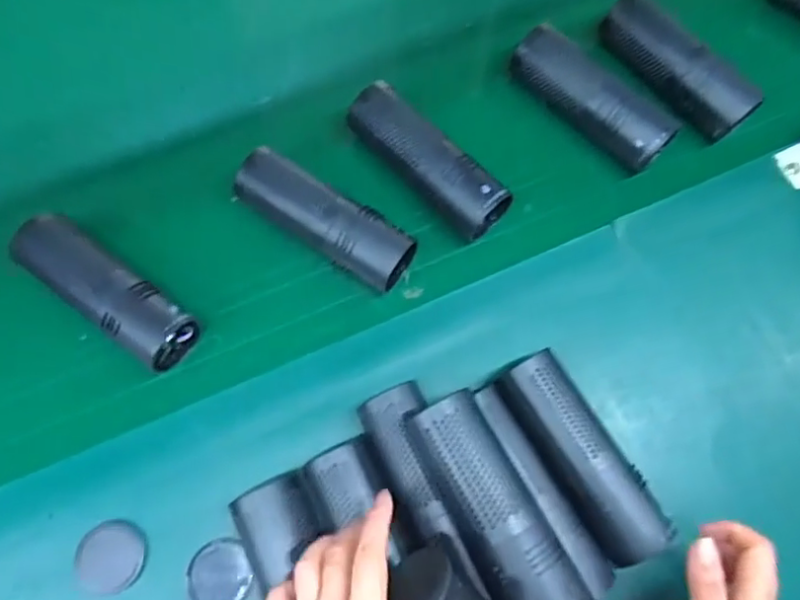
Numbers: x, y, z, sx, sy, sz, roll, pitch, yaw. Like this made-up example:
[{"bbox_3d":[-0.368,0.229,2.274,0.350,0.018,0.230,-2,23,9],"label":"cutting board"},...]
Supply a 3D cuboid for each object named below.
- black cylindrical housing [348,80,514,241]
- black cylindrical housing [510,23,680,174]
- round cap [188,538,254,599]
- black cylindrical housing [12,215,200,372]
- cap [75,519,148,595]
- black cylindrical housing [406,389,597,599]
[{"bbox_3d":[0.023,-0.124,0.550,0.164,0.058,0.052,43,77,12],"label":"black cylindrical housing"},{"bbox_3d":[0.182,-0.190,0.568,0.166,0.052,0.050,42,77,12],"label":"black cylindrical housing"},{"bbox_3d":[-0.140,0.214,0.471,0.044,0.010,0.050,-25,74,-7],"label":"round cap"},{"bbox_3d":[-0.248,-0.008,0.511,0.167,0.054,0.054,36,76,11],"label":"black cylindrical housing"},{"bbox_3d":[-0.221,0.197,0.466,0.049,0.008,0.050,0,72,0],"label":"cap"},{"bbox_3d":[0.065,0.141,0.409,0.060,0.045,0.163,-27,75,-10],"label":"black cylindrical housing"}]

